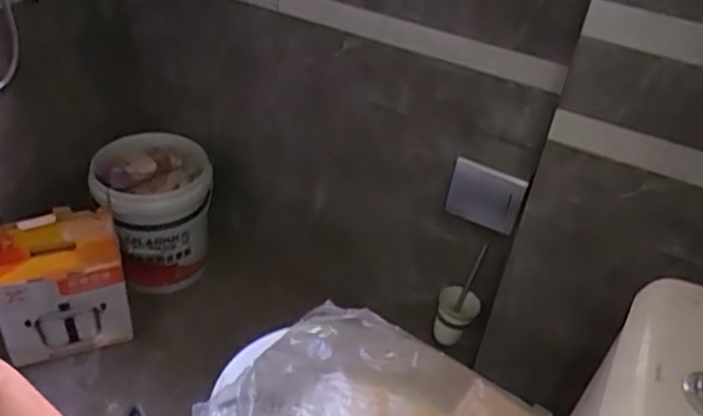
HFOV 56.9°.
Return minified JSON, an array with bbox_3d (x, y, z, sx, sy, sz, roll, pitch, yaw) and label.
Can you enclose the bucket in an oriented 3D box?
[{"bbox_3d":[-0.514,0.011,1.709,0.286,0.309,0.286,4,39,-3],"label":"bucket"}]

